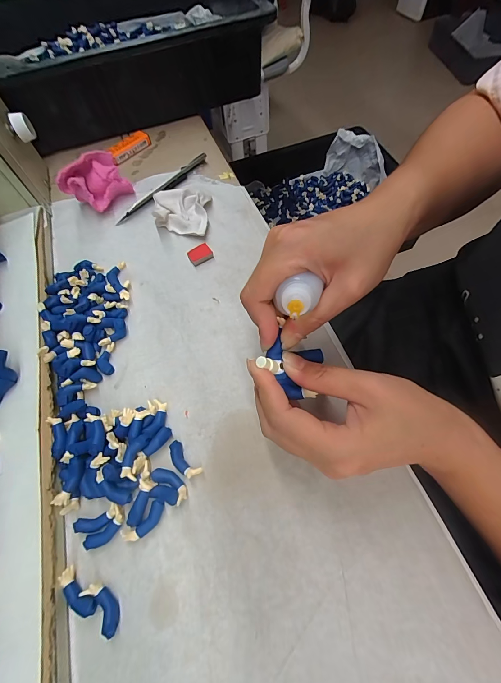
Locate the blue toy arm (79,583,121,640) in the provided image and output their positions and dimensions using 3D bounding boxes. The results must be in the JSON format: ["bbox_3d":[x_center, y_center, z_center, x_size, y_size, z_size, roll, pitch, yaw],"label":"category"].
[{"bbox_3d":[-0.086,0.155,0.178,0.028,0.006,0.013,36,70,21],"label":"blue toy arm"}]

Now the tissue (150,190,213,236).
[{"bbox_3d":[-0.077,-0.139,0.327,0.062,0.018,0.054,2,62,6],"label":"tissue"}]

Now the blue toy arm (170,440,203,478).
[{"bbox_3d":[-0.047,0.083,0.213,0.012,0.007,0.029,-42,67,-17],"label":"blue toy arm"}]

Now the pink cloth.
[{"bbox_3d":[-0.176,-0.181,0.342,0.066,0.042,0.061,-28,63,-10],"label":"pink cloth"}]

